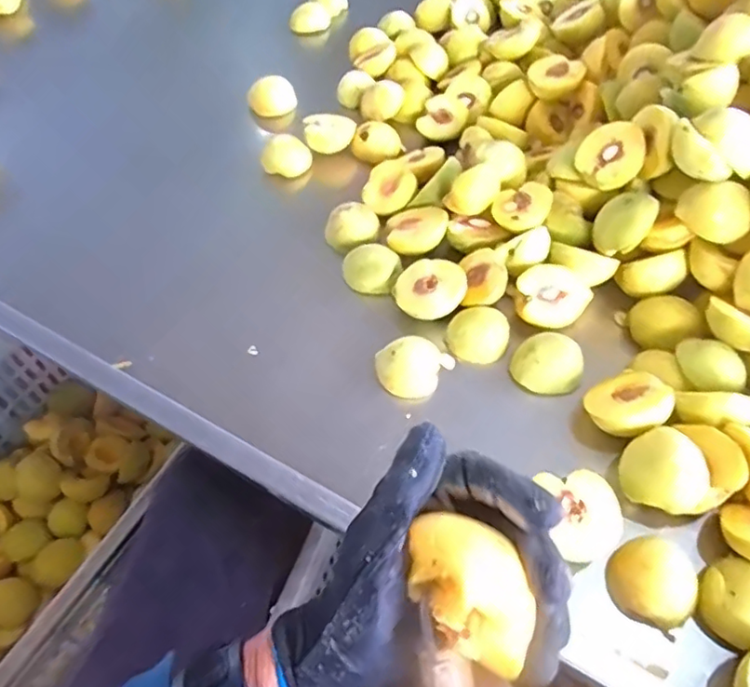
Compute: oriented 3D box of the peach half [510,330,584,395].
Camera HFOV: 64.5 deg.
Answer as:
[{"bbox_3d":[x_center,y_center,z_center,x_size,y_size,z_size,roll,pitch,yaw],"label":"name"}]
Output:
[{"bbox_3d":[0.157,0.017,0.541,0.060,0.027,0.049,-6,54,-1],"label":"peach half"}]

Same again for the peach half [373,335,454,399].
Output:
[{"bbox_3d":[0.038,0.020,0.549,0.071,0.030,0.051,-22,56,-12],"label":"peach half"}]

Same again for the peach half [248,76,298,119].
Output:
[{"bbox_3d":[-0.139,-0.336,0.817,0.063,0.035,0.052,-11,54,-4],"label":"peach half"}]

